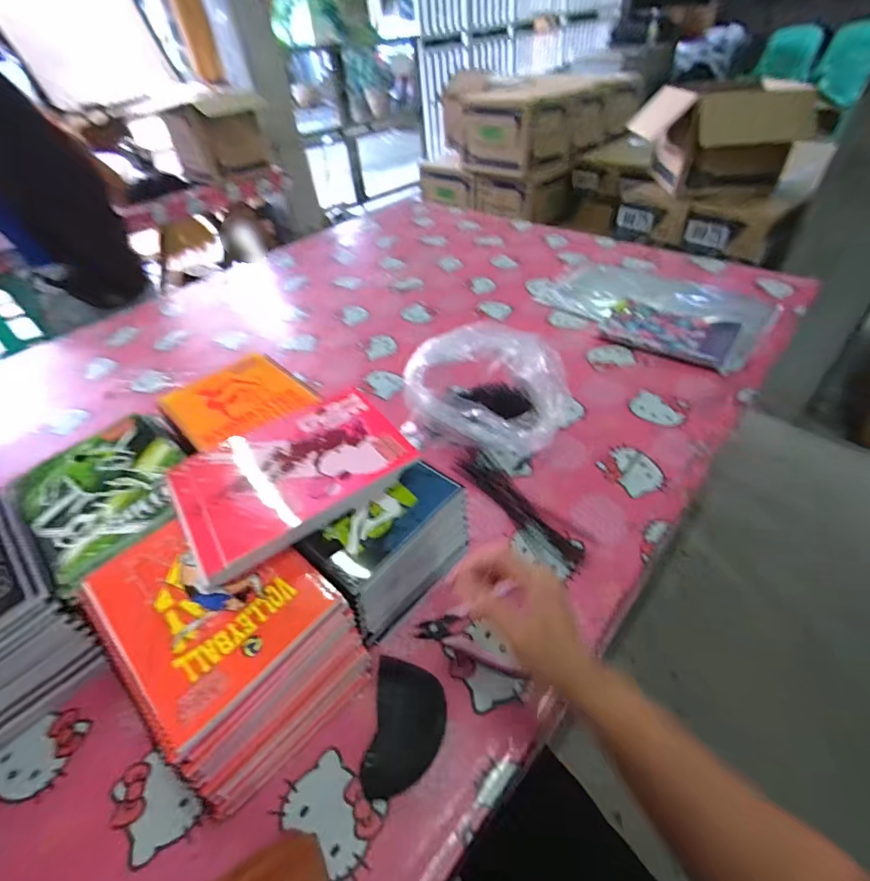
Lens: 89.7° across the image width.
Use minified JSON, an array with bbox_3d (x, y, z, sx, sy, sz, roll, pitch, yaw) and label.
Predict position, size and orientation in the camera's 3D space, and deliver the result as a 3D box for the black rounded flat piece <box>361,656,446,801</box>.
[{"bbox_3d":[-0.025,0.256,0.392,0.064,0.012,0.102,4,62,5],"label":"black rounded flat piece"}]

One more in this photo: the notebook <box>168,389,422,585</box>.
[{"bbox_3d":[-0.144,0.037,0.451,0.224,0.039,0.158,-30,49,-22],"label":"notebook"}]

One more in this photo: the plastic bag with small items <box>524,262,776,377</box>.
[{"bbox_3d":[0.433,-0.281,0.881,0.412,0.026,0.316,28,54,30],"label":"plastic bag with small items"}]

